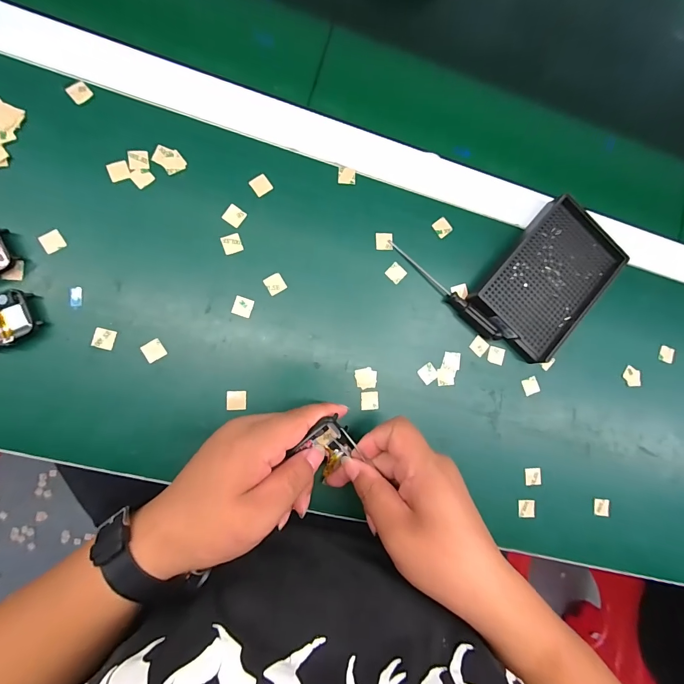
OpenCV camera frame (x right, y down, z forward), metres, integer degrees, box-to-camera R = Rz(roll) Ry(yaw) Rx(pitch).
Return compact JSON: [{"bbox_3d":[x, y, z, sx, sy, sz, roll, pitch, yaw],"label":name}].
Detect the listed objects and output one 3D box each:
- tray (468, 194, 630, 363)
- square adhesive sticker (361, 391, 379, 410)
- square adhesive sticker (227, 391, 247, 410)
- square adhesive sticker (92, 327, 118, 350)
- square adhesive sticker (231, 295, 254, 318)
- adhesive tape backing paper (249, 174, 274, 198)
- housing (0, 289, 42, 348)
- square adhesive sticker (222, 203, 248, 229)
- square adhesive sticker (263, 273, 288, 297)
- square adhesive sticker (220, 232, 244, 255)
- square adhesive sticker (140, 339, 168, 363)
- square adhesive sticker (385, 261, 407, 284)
[{"bbox_3d":[0.195,-0.060,0.335,0.092,0.022,0.141,42,81,-4],"label":"tray"},{"bbox_3d":[0.025,0.052,0.312,0.016,0.004,0.016,0,88,-12],"label":"square adhesive sticker"},{"bbox_3d":[-0.087,0.049,0.294,0.016,0.004,0.015,1,82,-10],"label":"square adhesive sticker"},{"bbox_3d":[-0.189,-0.002,0.282,0.015,0.004,0.016,14,80,-18],"label":"square adhesive sticker"},{"bbox_3d":[-0.084,-0.030,0.298,0.015,0.004,0.016,18,84,-8],"label":"square adhesive sticker"},{"bbox_3d":[-0.070,-0.136,0.307,0.016,0.004,0.016,-38,93,-9],"label":"adhesive tape backing paper"},{"bbox_3d":[-0.254,-0.016,0.267,0.042,0.014,0.038,-24,90,-10],"label":"housing"},{"bbox_3d":[-0.092,-0.108,0.304,0.016,0.004,0.016,33,80,-10],"label":"square adhesive sticker"},{"bbox_3d":[-0.057,-0.050,0.303,0.016,0.004,0.016,-36,92,-10],"label":"square adhesive sticker"},{"bbox_3d":[-0.093,-0.084,0.300,0.016,0.004,0.016,-22,90,-10],"label":"square adhesive sticker"},{"bbox_3d":[-0.152,0.007,0.286,0.015,0.004,0.016,-32,92,-10],"label":"square adhesive sticker"},{"bbox_3d":[0.049,-0.063,0.321,0.016,0.004,0.016,44,81,-4],"label":"square adhesive sticker"}]

